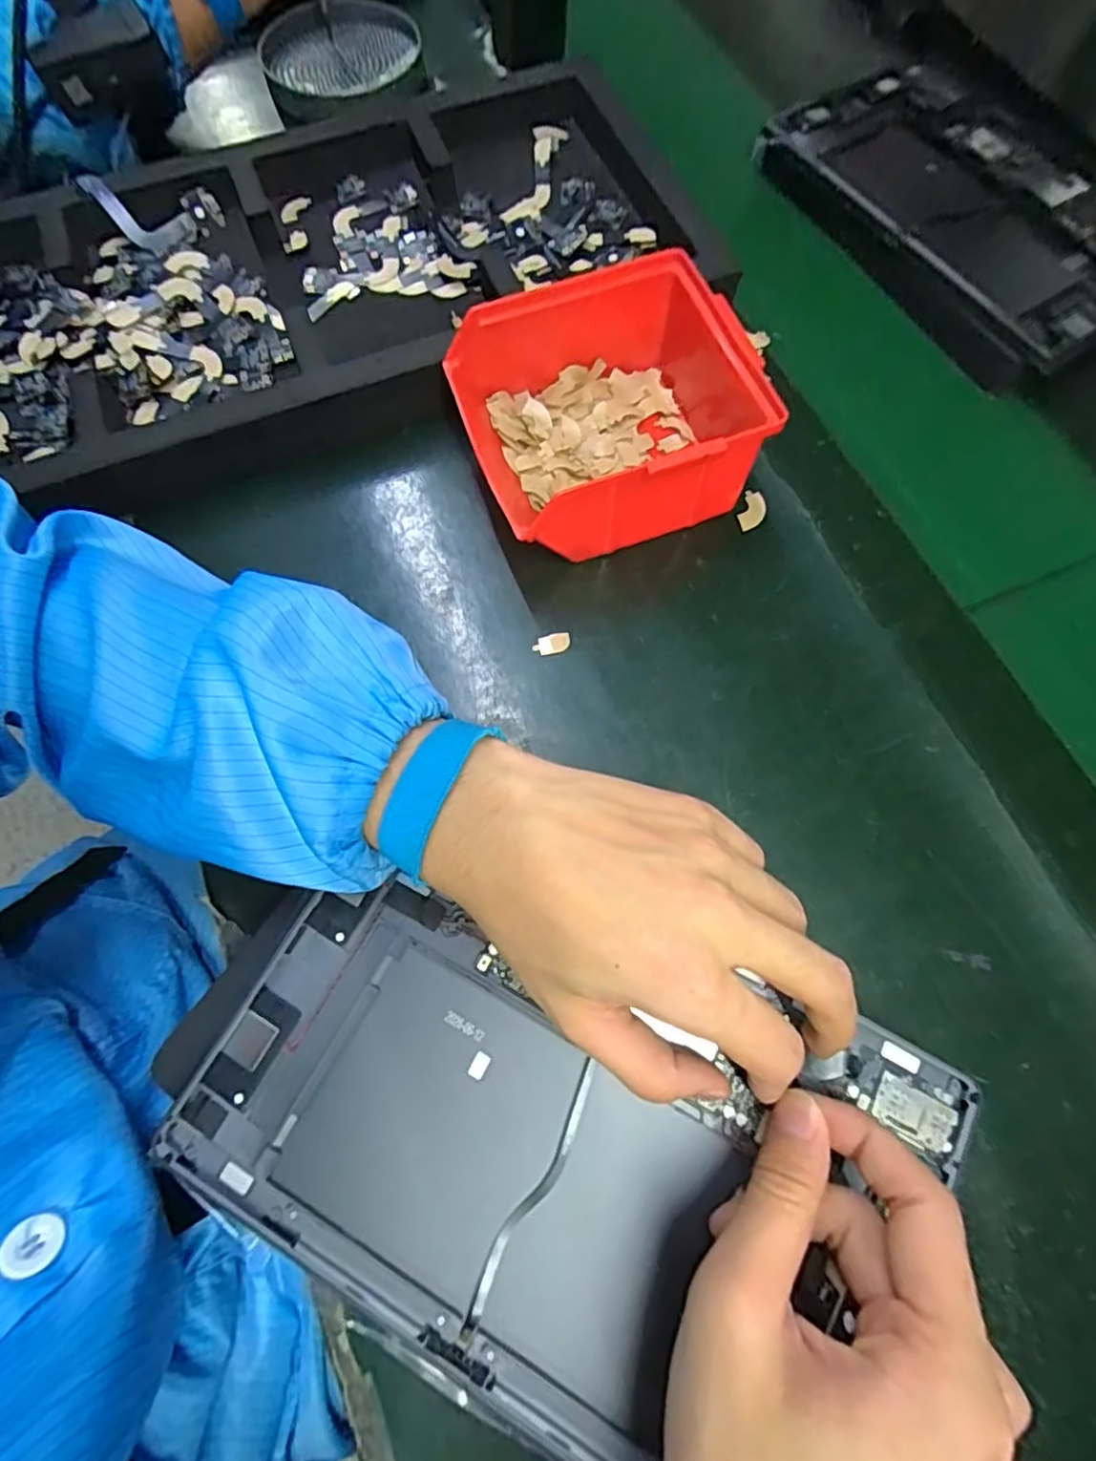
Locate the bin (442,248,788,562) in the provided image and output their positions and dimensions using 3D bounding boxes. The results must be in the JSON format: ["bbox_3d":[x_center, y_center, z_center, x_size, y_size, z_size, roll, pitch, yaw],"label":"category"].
[{"bbox_3d":[0.040,-0.160,0.313,0.146,0.064,0.115,-18,73,-4],"label":"bin"}]

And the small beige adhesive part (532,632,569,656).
[{"bbox_3d":[0.002,-0.044,0.309,0.019,0.004,0.010,-16,73,-4],"label":"small beige adhesive part"}]

